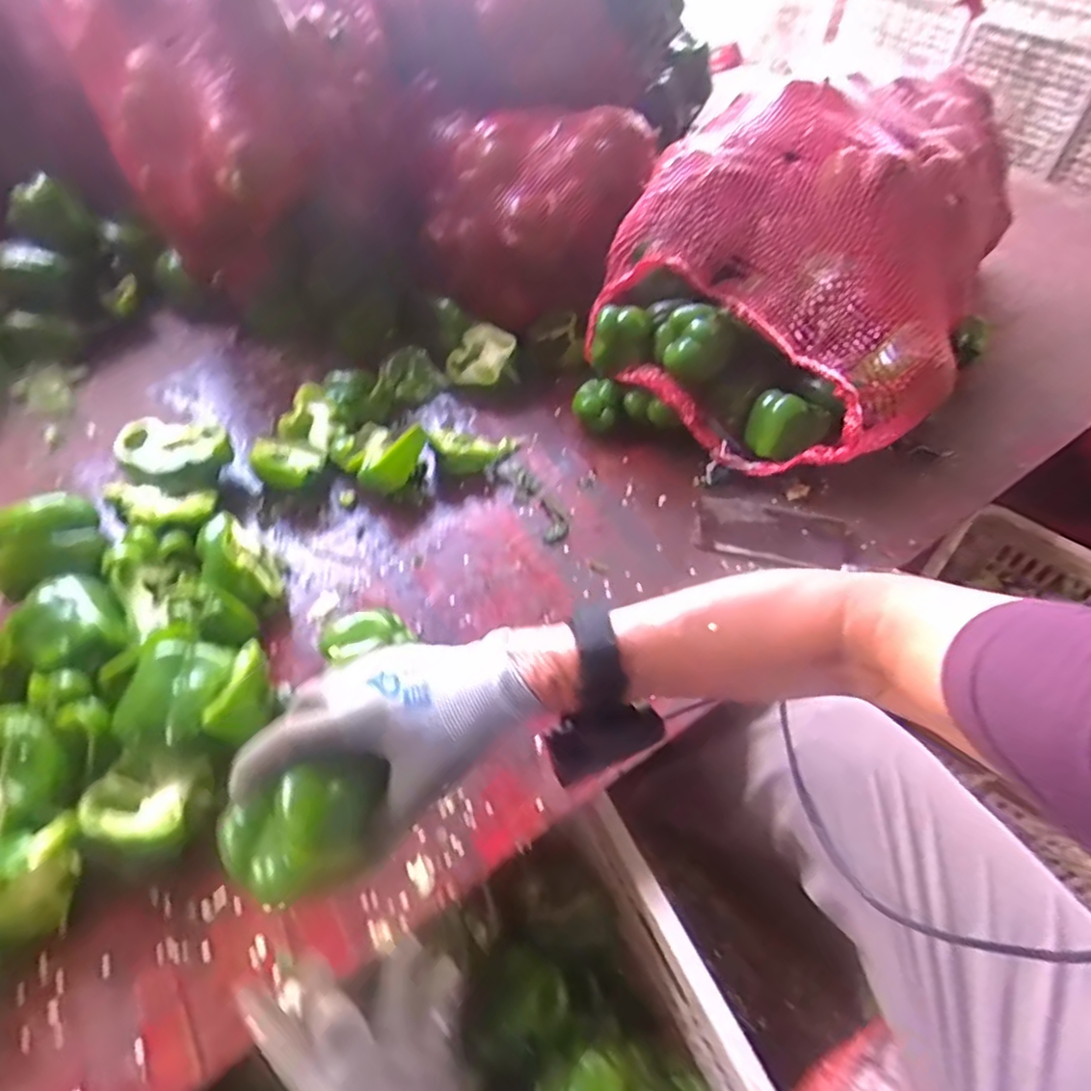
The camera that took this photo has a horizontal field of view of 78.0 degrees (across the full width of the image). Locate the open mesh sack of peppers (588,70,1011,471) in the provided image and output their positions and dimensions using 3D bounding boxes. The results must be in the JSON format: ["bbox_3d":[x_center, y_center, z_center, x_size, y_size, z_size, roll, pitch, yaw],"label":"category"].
[{"bbox_3d":[0.333,-0.378,0.843,0.379,0.261,0.597,23,53,16],"label":"open mesh sack of peppers"}]

